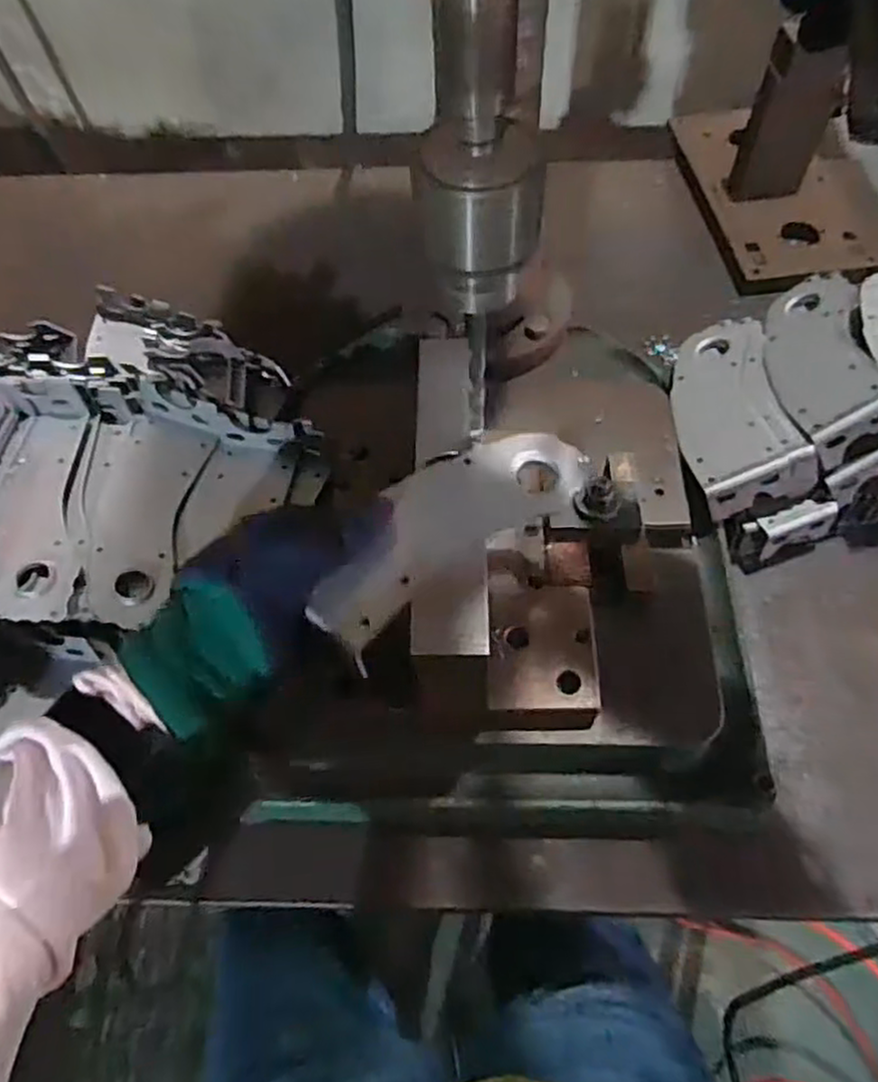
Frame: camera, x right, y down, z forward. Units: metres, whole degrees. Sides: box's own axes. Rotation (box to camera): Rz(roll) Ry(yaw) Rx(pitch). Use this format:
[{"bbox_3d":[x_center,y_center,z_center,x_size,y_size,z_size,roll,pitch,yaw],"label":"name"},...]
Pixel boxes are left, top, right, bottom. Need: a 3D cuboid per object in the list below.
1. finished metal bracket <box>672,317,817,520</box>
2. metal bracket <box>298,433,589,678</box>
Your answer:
[{"bbox_3d":[0.237,-0.104,0.582,0.090,0.045,0.185,-14,49,15],"label":"finished metal bracket"},{"bbox_3d":[0.004,-0.008,0.395,0.167,0.017,0.070,-38,66,-18],"label":"metal bracket"}]

